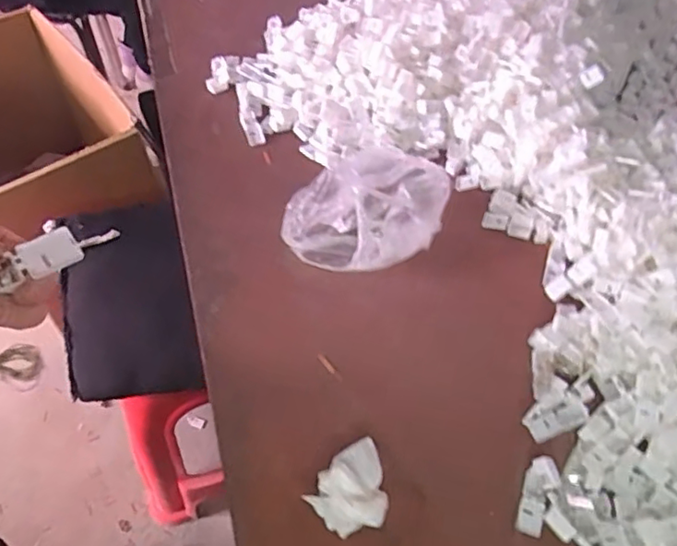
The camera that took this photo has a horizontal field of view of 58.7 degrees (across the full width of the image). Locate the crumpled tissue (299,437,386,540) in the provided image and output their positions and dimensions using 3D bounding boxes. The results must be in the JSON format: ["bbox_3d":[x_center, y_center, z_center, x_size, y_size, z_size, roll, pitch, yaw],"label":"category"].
[{"bbox_3d":[0.015,0.182,0.502,0.061,0.037,0.074,38,62,23],"label":"crumpled tissue"}]

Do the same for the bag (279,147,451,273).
[{"bbox_3d":[0.030,-0.066,0.648,0.160,0.069,0.129,-32,61,-22],"label":"bag"}]

